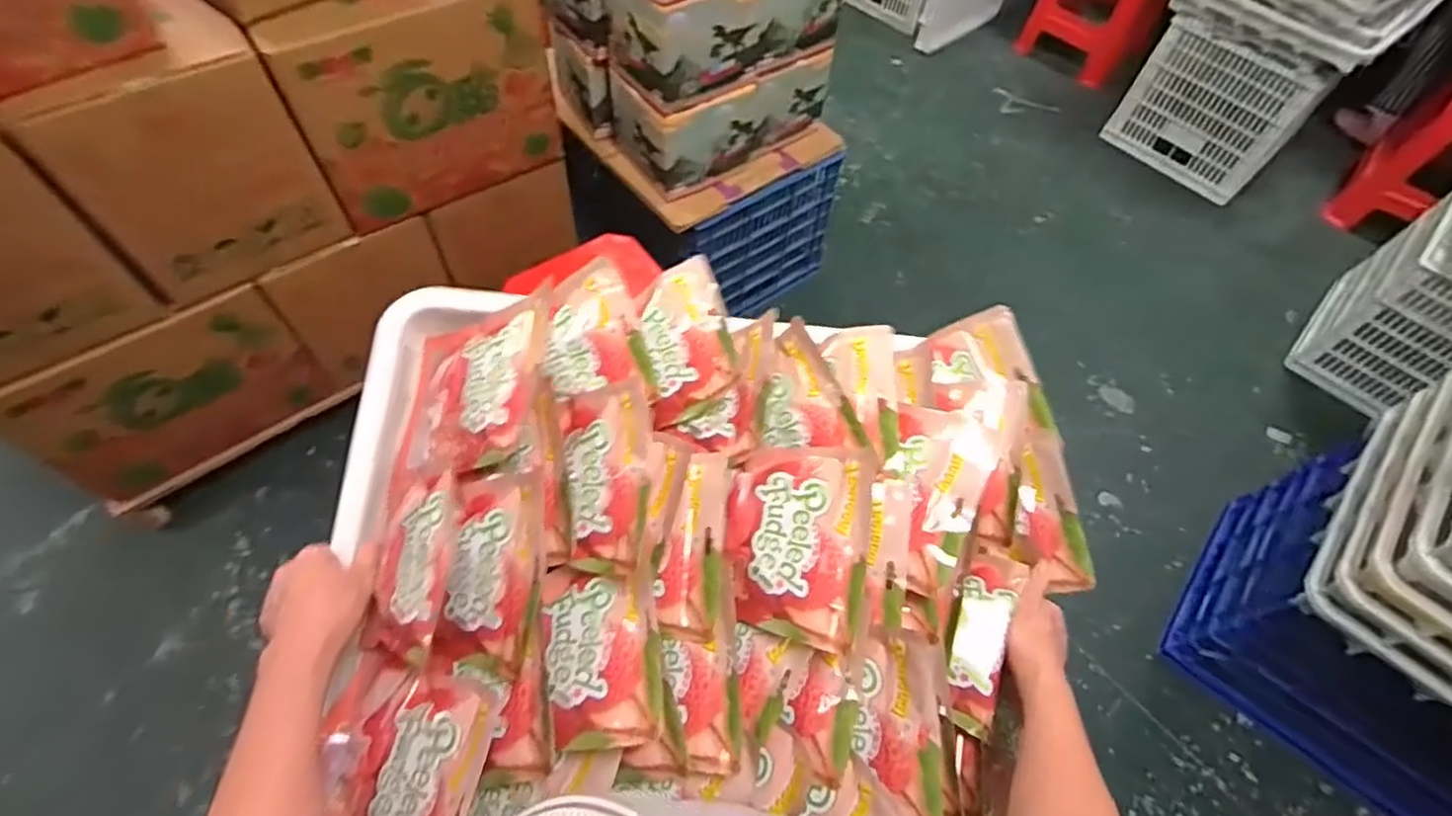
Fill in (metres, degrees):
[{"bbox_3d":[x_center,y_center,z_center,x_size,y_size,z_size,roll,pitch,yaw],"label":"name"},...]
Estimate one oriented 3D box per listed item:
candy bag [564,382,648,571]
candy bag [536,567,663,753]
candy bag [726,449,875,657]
[{"bbox_3d":[-0.097,0.052,0.550,0.086,0.020,0.142,-8,75,26],"label":"candy bag"},{"bbox_3d":[-0.097,0.183,0.516,0.094,0.012,0.145,-23,53,8],"label":"candy bag"},{"bbox_3d":[0.057,0.108,0.542,0.116,0.011,0.150,0,72,28],"label":"candy bag"}]

